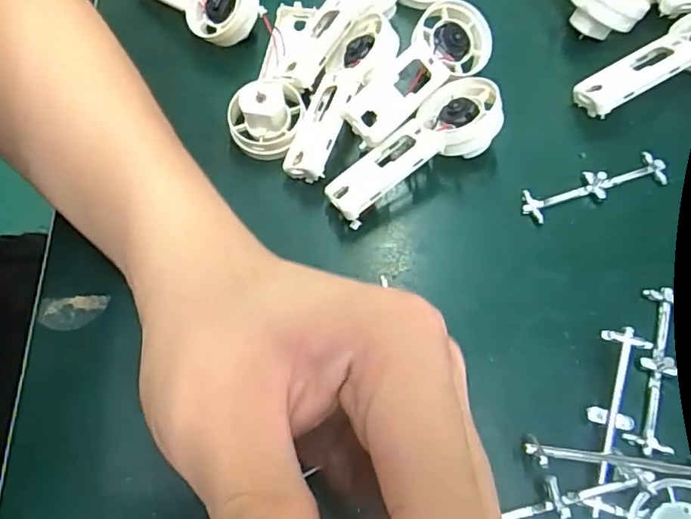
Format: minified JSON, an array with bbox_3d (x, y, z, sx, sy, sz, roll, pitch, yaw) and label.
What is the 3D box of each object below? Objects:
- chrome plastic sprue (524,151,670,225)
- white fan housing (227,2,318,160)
[{"bbox_3d":[0.118,-0.035,0.272,0.070,0.007,0.017,-17,66,-6],"label":"chrome plastic sprue"},{"bbox_3d":[-0.034,-0.098,0.296,0.035,0.022,0.093,10,66,7],"label":"white fan housing"}]

